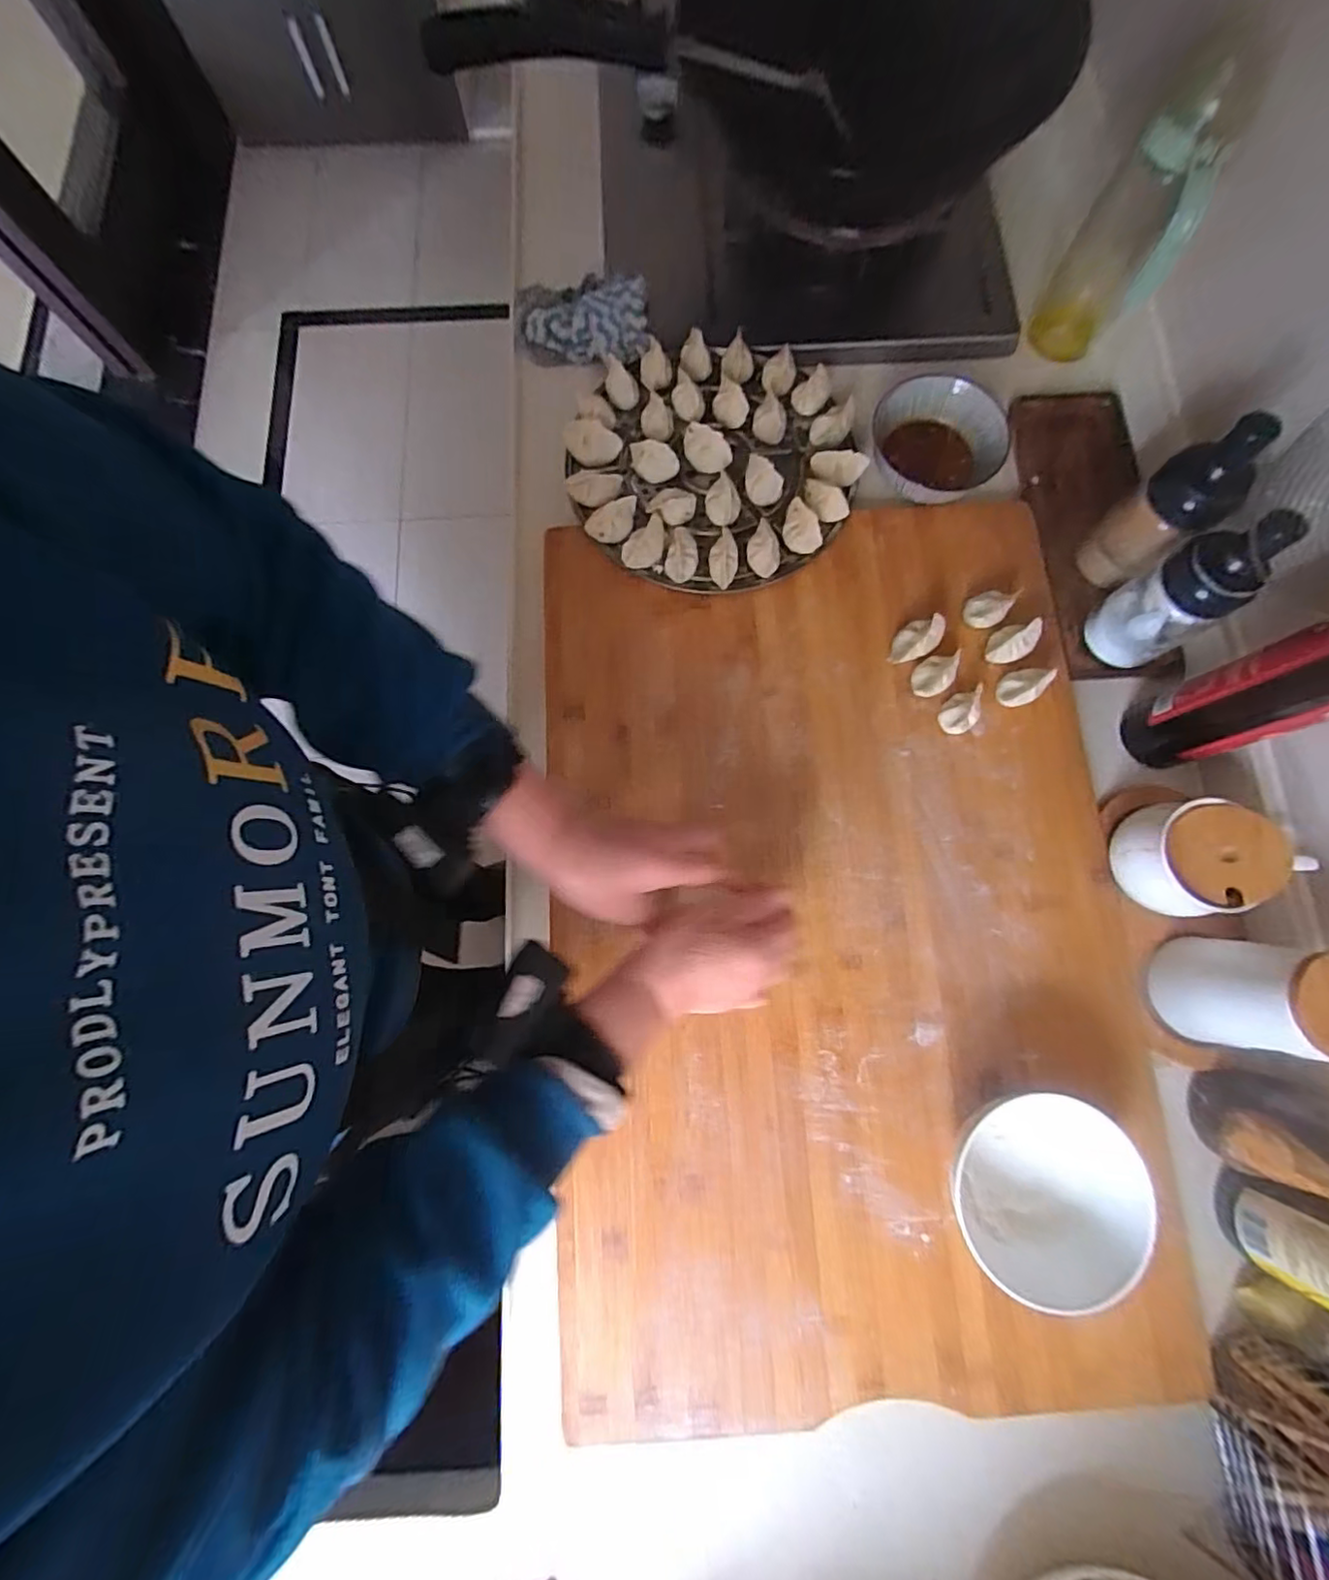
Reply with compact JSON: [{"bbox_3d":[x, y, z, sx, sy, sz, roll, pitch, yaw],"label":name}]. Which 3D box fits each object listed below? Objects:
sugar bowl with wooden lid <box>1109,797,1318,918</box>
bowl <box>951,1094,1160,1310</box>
[{"bbox_3d":[0.387,0.051,0.450,0.074,0.075,0.076,0,78,-1],"label":"sugar bowl with wooden lid"},{"bbox_3d":[0.240,0.259,0.399,0.109,0.069,0.112,0,78,-1],"label":"bowl"}]

